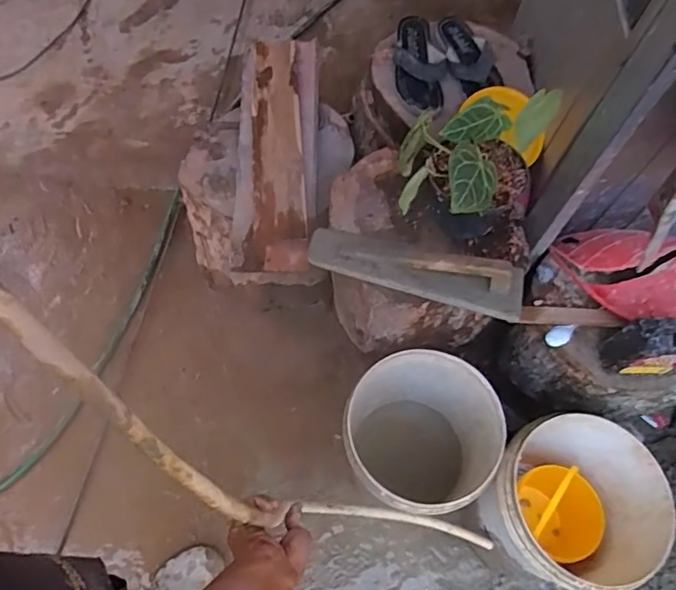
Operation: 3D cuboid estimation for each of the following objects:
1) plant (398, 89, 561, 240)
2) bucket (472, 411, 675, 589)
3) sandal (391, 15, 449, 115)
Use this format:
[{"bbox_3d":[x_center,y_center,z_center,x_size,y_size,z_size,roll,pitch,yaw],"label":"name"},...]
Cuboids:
[{"bbox_3d":[0.228,-0.237,0.985,0.228,0.253,0.255,24,66,7],"label":"plant"},{"bbox_3d":[0.457,0.442,1.157,0.311,0.361,0.294,1,65,-3],"label":"bucket"},{"bbox_3d":[0.175,-0.495,1.184,0.105,0.049,0.238,-4,66,-6],"label":"sandal"}]

